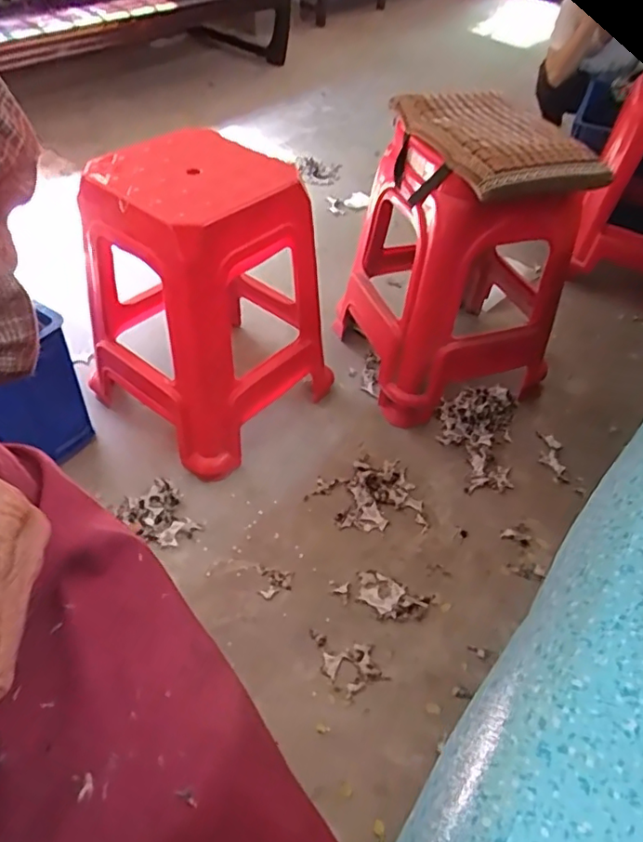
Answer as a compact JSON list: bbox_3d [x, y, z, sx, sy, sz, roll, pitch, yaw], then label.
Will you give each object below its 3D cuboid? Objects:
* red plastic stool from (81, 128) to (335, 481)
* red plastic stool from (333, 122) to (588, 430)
[{"bbox_3d":[-0.217,-0.239,1.099,0.402,0.456,0.370,34,54,25],"label":"red plastic stool"},{"bbox_3d":[0.276,-0.305,1.222,0.352,0.489,0.356,-14,50,-17],"label":"red plastic stool"}]

